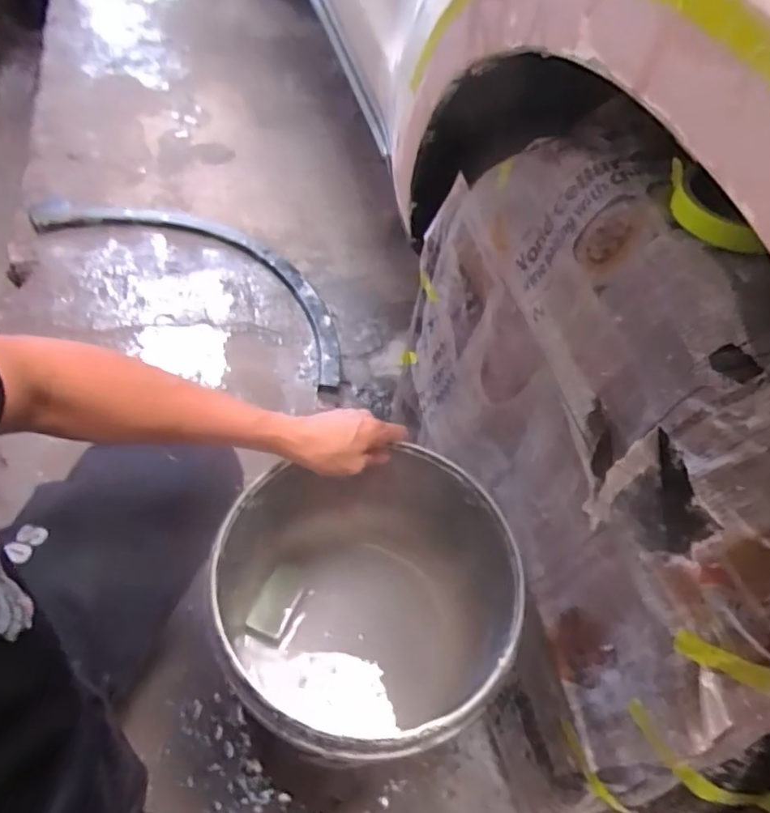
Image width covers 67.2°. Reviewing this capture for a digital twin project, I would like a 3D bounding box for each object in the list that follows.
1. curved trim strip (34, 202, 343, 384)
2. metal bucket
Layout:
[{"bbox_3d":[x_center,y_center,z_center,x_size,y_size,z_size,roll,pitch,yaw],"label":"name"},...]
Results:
[{"bbox_3d":[-0.396,-0.327,1.318,0.828,0.057,0.285,27,54,12],"label":"curved trim strip"},{"bbox_3d":[-0.025,0.224,0.651,0.292,0.234,0.307,3,53,-4],"label":"metal bucket"}]

